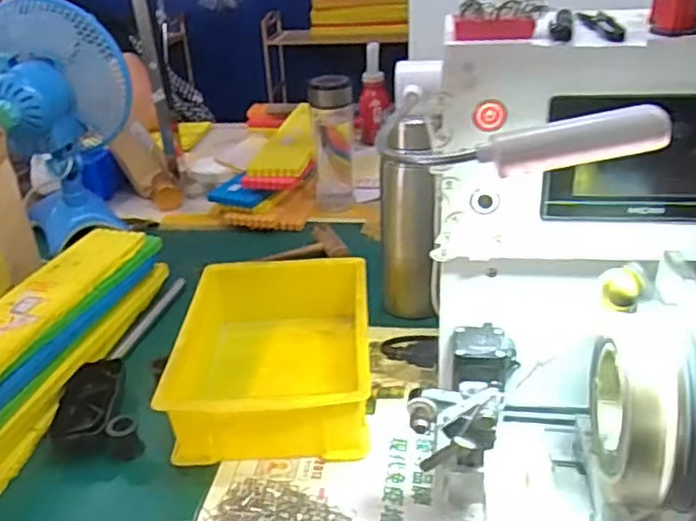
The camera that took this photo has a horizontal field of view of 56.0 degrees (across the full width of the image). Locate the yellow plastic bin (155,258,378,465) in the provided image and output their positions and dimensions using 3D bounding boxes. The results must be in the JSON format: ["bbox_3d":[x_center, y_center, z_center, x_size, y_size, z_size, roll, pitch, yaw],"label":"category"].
[{"bbox_3d":[-0.069,0.092,0.635,0.174,0.074,0.209,-2,29,2],"label":"yellow plastic bin"}]

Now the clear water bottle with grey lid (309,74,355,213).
[{"bbox_3d":[-0.021,-0.181,0.991,0.061,0.193,0.061,-1,29,3],"label":"clear water bottle with grey lid"}]

